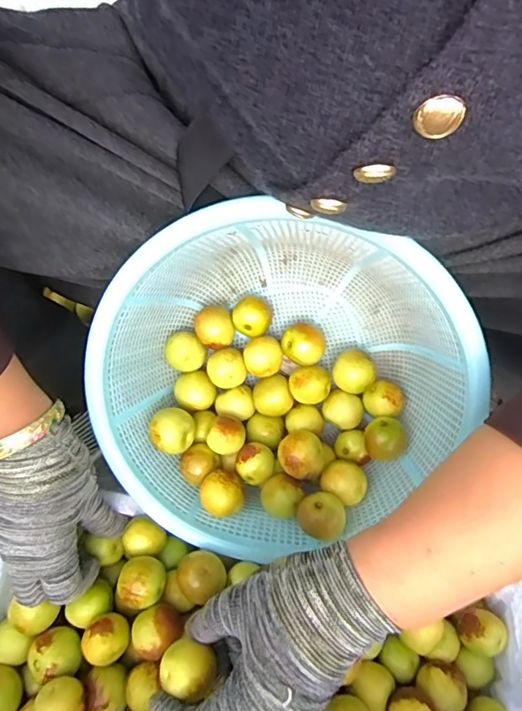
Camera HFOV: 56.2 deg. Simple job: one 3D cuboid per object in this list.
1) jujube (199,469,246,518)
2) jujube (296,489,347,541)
[{"bbox_3d":[-0.030,0.109,0.382,0.034,0.026,0.033,0,68,-1],"label":"jujube"},{"bbox_3d":[0.046,0.123,0.375,0.035,0.027,0.033,0,68,-1],"label":"jujube"}]

